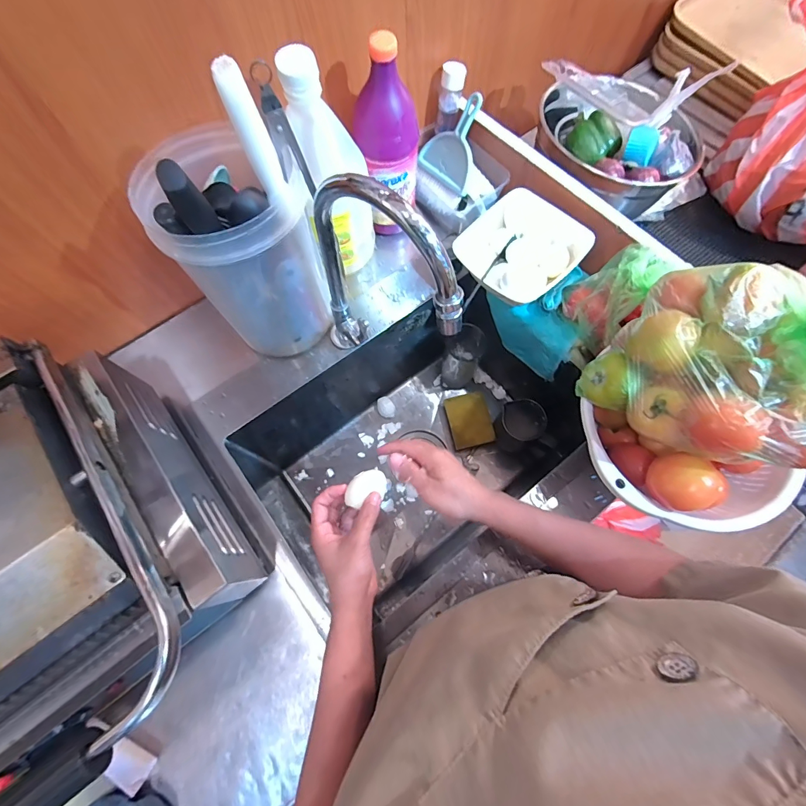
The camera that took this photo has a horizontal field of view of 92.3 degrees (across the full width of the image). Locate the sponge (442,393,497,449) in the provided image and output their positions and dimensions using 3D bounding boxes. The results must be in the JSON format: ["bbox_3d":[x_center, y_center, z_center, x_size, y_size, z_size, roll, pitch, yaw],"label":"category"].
[{"bbox_3d":[0.124,0.031,0.725,0.075,0.019,0.100,-11,69,-2],"label":"sponge"}]

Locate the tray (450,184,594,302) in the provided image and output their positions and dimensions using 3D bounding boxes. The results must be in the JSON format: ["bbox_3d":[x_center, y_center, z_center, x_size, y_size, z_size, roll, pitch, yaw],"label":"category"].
[{"bbox_3d":[0.160,-0.223,0.556,0.145,0.057,0.156,-38,72,-12],"label":"tray"}]

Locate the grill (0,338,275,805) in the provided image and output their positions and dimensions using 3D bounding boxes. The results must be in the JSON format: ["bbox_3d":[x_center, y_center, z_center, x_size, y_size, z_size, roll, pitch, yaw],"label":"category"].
[{"bbox_3d":[-0.392,0.215,0.355,0.429,0.187,0.383,-37,72,-12],"label":"grill"}]

